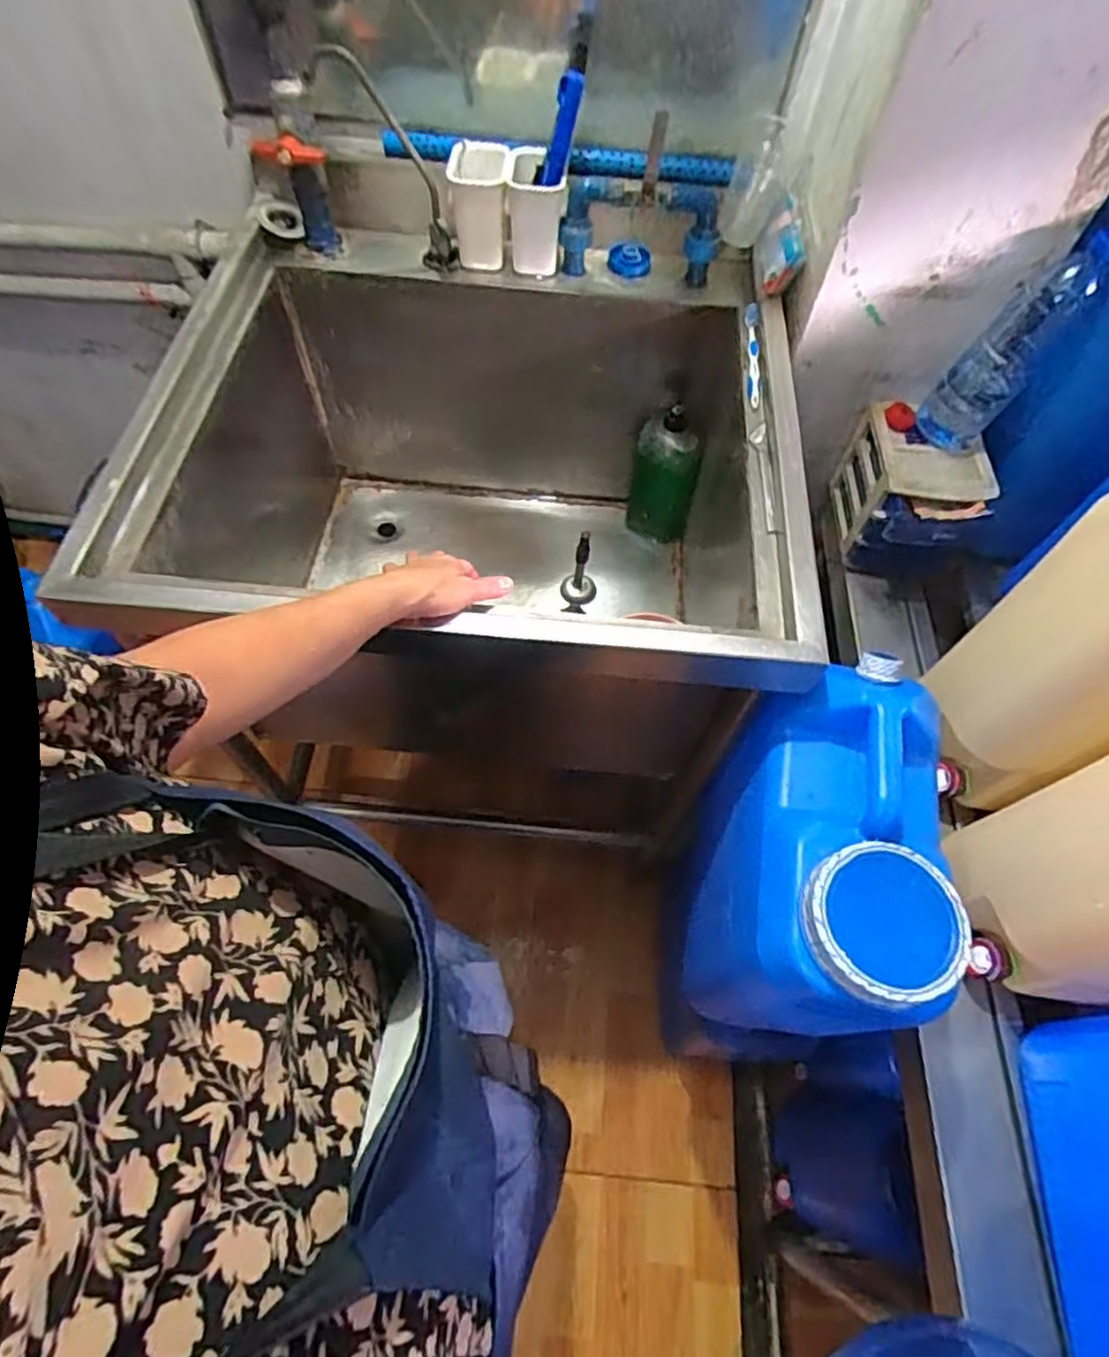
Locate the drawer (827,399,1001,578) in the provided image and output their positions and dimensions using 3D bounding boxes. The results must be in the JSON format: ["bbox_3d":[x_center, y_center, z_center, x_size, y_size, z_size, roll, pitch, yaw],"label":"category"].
[{"bbox_3d":[0.490,-0.248,0.966,0.145,0.155,0.208,4,58,0],"label":"drawer"}]

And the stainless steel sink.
[{"bbox_3d":[-0.131,-0.206,0.979,0.819,0.429,0.646,6,58,1],"label":"stainless steel sink"}]

